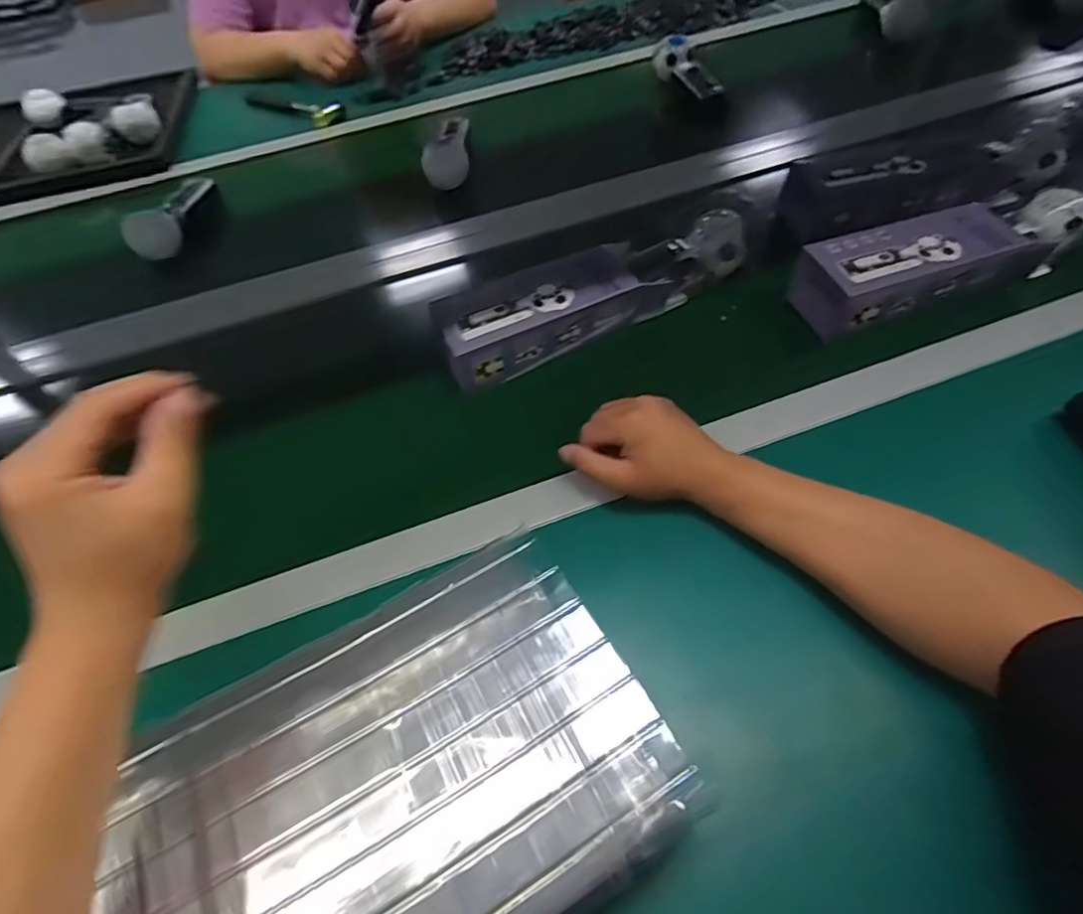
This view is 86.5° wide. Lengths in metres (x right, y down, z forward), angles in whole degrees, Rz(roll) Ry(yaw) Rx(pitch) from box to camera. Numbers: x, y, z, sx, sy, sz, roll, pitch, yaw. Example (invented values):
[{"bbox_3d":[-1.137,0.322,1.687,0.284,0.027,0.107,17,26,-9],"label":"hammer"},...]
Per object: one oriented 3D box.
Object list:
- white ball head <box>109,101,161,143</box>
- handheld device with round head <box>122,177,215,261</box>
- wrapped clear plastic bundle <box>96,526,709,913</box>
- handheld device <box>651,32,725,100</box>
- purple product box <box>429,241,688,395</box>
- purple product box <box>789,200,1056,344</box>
[{"bbox_3d":[-0.648,-0.534,0.925,0.063,0.054,0.054,-25,54,-14],"label":"white ball head"},{"bbox_3d":[-0.488,-0.335,0.774,0.057,0.052,0.174,0,52,5],"label":"handheld device with round head"},{"bbox_3d":[-0.158,0.206,0.268,0.446,0.026,0.177,-25,54,-14],"label":"wrapped clear plastic bundle"},{"bbox_3d":[0.227,-0.605,0.906,0.064,0.036,0.131,-33,78,-19],"label":"handheld device"},{"bbox_3d":[0.018,-0.150,0.568,0.247,0.067,0.078,-28,55,-16],"label":"purple product box"},{"bbox_3d":[0.364,-0.181,0.566,0.230,0.073,0.075,-15,52,-6],"label":"purple product box"}]

